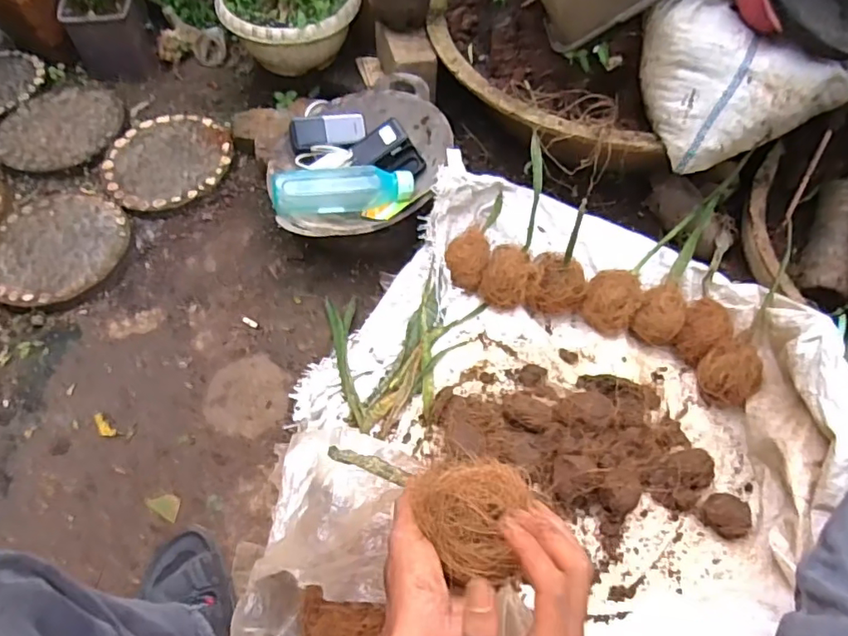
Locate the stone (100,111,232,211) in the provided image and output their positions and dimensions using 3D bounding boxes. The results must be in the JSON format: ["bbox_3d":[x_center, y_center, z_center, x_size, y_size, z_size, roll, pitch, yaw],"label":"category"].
[{"bbox_3d":[-0.499,-0.305,1.090,0.238,0.043,0.238,0,58,1],"label":"stone"}]

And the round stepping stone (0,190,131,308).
[{"bbox_3d":[-0.651,-0.131,0.985,0.237,0.030,0.240,0,58,1],"label":"round stepping stone"}]

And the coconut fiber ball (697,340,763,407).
[{"bbox_3d":[0.452,0.079,0.817,0.090,0.073,0.082,0,58,1],"label":"coconut fiber ball"}]

